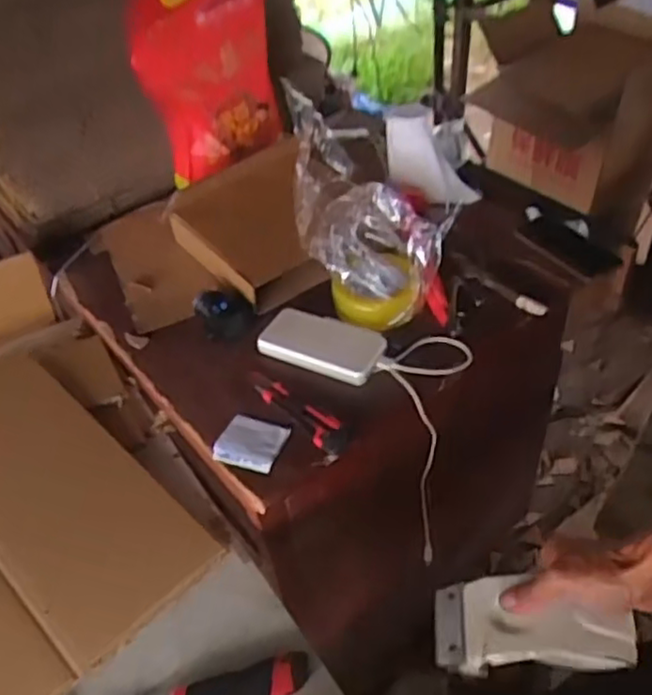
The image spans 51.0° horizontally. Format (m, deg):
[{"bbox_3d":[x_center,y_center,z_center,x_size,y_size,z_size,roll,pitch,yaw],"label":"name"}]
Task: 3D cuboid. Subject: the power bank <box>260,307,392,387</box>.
[{"bbox_3d":[-0.003,-0.006,0.930,0.166,0.030,0.081,18,49,21],"label":"power bank"}]

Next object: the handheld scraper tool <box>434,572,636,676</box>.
[{"bbox_3d":[0.167,0.233,0.567,0.161,0.042,0.066,-5,42,26],"label":"handheld scraper tool"}]

